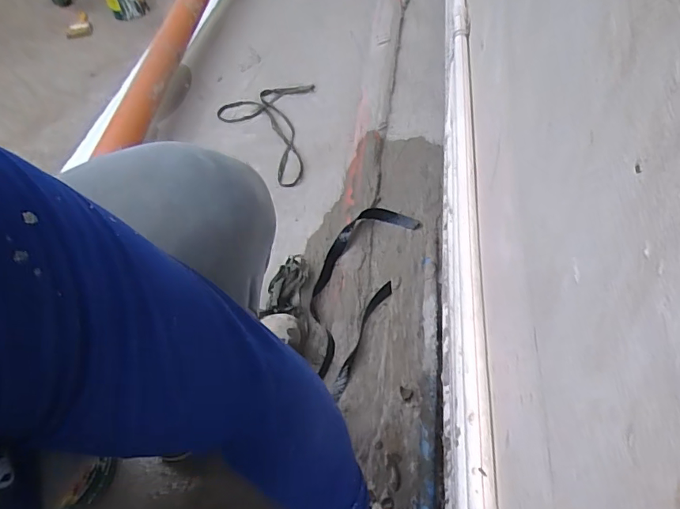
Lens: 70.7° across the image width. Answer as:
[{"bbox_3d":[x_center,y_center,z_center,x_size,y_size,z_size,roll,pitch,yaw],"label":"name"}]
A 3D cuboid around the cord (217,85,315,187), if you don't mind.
[{"bbox_3d":[-0.204,-0.324,1.247,0.245,0.029,0.405,-1,52,6],"label":"cord"}]

